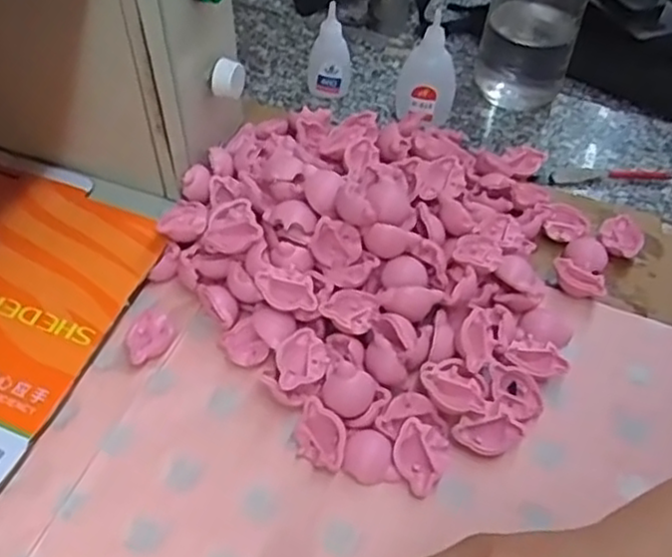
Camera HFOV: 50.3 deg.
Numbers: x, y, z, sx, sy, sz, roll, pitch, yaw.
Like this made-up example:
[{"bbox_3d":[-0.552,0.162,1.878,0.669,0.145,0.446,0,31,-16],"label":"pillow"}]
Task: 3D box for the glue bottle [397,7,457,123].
[{"bbox_3d":[0.073,-0.162,0.558,0.044,0.084,0.026,15,52,8],"label":"glue bottle"}]

